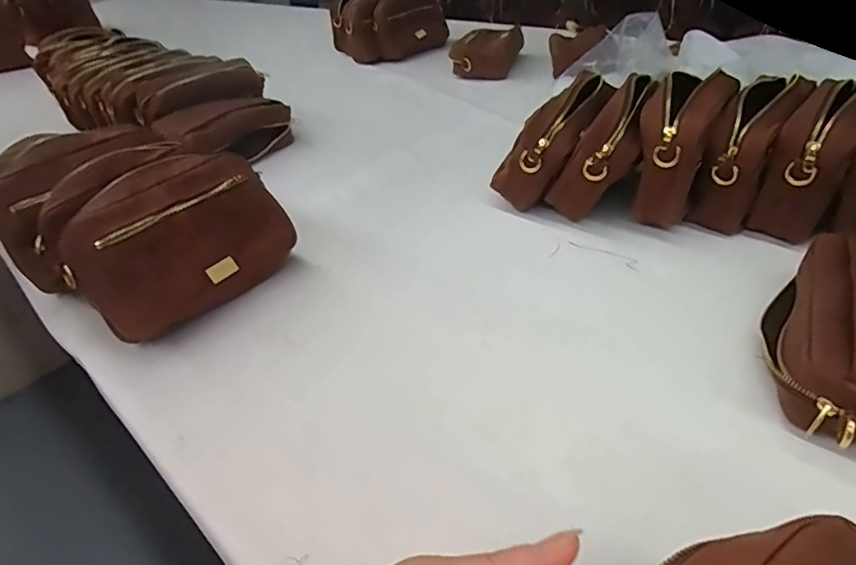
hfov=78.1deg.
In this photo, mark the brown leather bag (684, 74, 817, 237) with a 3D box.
[{"bbox_3d":[0.333,-0.132,0.550,0.057,0.122,0.156,27,48,37],"label":"brown leather bag"}]

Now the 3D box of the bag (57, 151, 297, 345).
[{"bbox_3d":[-0.233,-0.041,0.498,0.093,0.119,0.189,23,46,34],"label":"bag"}]

